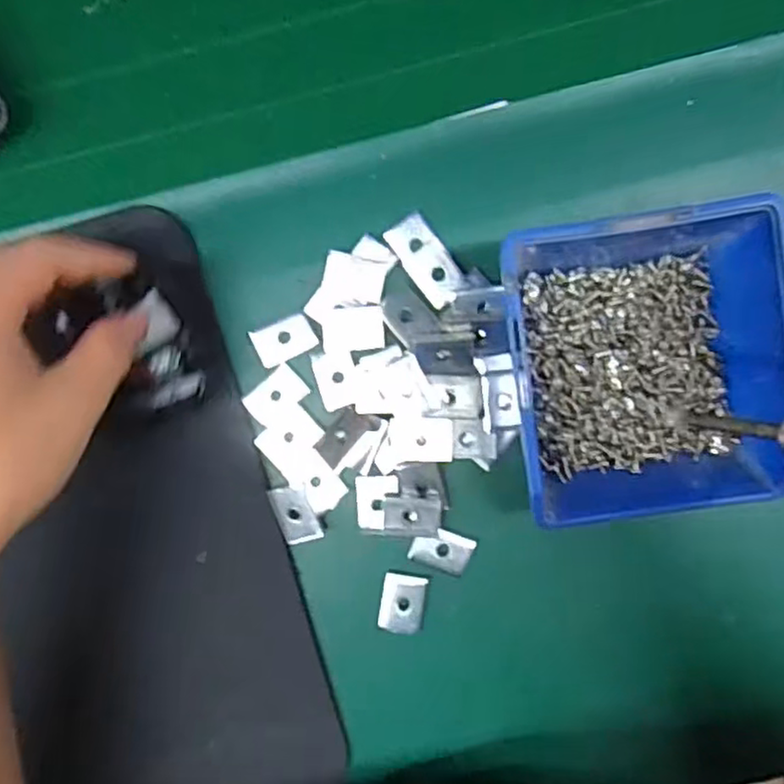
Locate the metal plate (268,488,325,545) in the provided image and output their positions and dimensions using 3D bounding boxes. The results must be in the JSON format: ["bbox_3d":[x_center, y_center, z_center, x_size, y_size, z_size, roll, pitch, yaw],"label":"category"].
[{"bbox_3d":[-0.046,0.059,0.323,0.017,0.004,0.029,-20,96,5],"label":"metal plate"}]

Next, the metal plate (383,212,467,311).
[{"bbox_3d":[0.017,-0.061,0.312,0.021,0.004,0.044,-34,92,2],"label":"metal plate"}]

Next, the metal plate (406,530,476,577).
[{"bbox_3d":[0.024,0.076,0.324,0.028,0.005,0.019,20,93,0],"label":"metal plate"}]

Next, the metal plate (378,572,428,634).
[{"bbox_3d":[0.005,0.102,0.325,0.021,0.004,0.028,9,93,1],"label":"metal plate"}]

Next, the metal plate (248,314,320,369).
[{"bbox_3d":[-0.051,-0.025,0.320,0.028,0.004,0.018,-24,92,2],"label":"metal plate"}]

